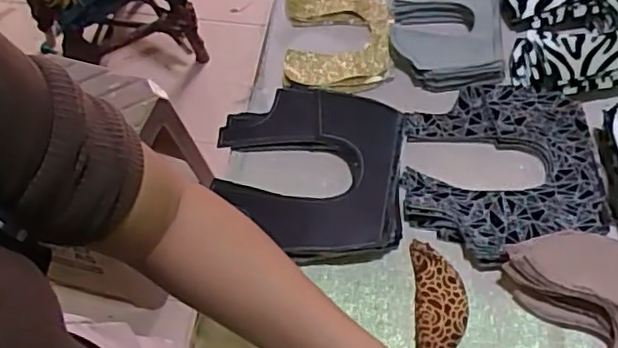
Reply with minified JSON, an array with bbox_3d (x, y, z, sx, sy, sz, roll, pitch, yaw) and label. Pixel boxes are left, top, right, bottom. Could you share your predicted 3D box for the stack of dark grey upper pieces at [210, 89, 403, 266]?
[{"bbox_3d":[-0.001,-0.004,0.643,0.186,0.024,0.193,4,60,3],"label":"stack of dark grey upper pieces"}]

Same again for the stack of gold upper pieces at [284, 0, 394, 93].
[{"bbox_3d":[0.034,-0.162,0.752,0.121,0.019,0.159,0,59,1],"label":"stack of gold upper pieces"}]

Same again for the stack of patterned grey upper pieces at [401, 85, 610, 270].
[{"bbox_3d":[0.189,-0.007,0.636,0.181,0.022,0.200,1,59,1],"label":"stack of patterned grey upper pieces"}]

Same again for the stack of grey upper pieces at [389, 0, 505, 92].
[{"bbox_3d":[0.157,-0.172,0.729,0.117,0.021,0.166,2,59,2],"label":"stack of grey upper pieces"}]

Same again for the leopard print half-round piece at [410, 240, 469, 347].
[{"bbox_3d":[0.120,0.118,0.583,0.047,0.010,0.118,1,59,2],"label":"leopard print half-round piece"}]

